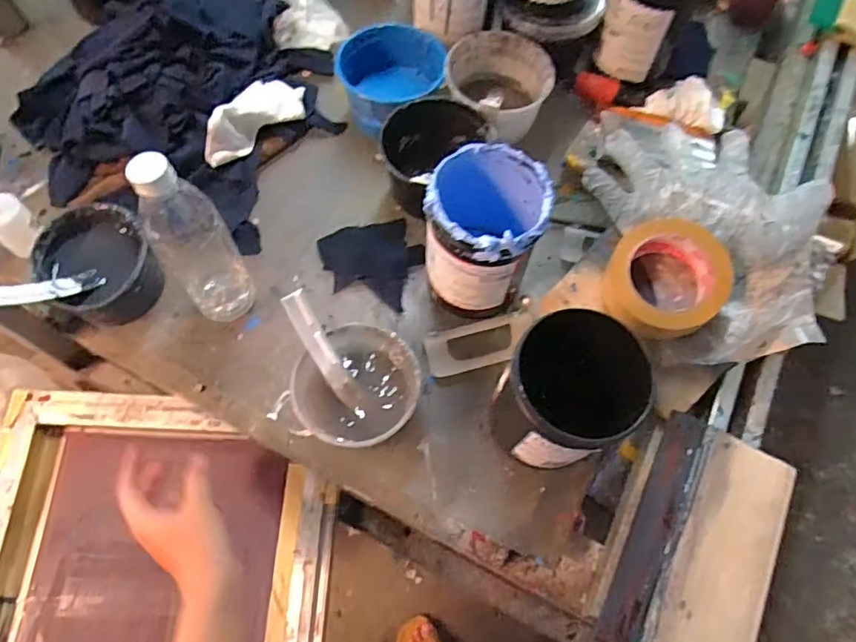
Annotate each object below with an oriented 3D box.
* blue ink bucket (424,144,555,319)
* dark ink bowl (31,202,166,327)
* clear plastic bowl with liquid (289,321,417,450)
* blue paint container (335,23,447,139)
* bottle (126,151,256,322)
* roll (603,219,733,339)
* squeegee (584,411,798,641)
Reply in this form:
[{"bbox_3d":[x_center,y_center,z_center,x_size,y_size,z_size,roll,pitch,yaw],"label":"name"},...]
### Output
[{"bbox_3d":[0.052,-0.083,0.572,0.105,0.159,0.114,1,65,-1],"label":"blue ink bucket"},{"bbox_3d":[-0.340,-0.059,0.596,0.105,0.062,0.114,1,65,-1],"label":"dark ink bowl"},{"bbox_3d":[-0.066,0.067,0.554,0.110,0.057,0.111,1,65,-1],"label":"clear plastic bowl with liquid"},{"bbox_3d":[-0.040,-0.297,0.703,0.132,0.067,0.126,1,65,-1],"label":"blue paint container"},{"bbox_3d":[-0.215,-0.067,0.533,0.063,0.212,0.057,-37,71,-17],"label":"bottle"},{"bbox_3d":[0.236,-0.042,0.566,0.116,0.051,0.116,0,88,7],"label":"roll"},{"bbox_3d":[0.236,0.200,0.506,0.127,0.031,0.218,28,67,11],"label":"squeegee"}]

